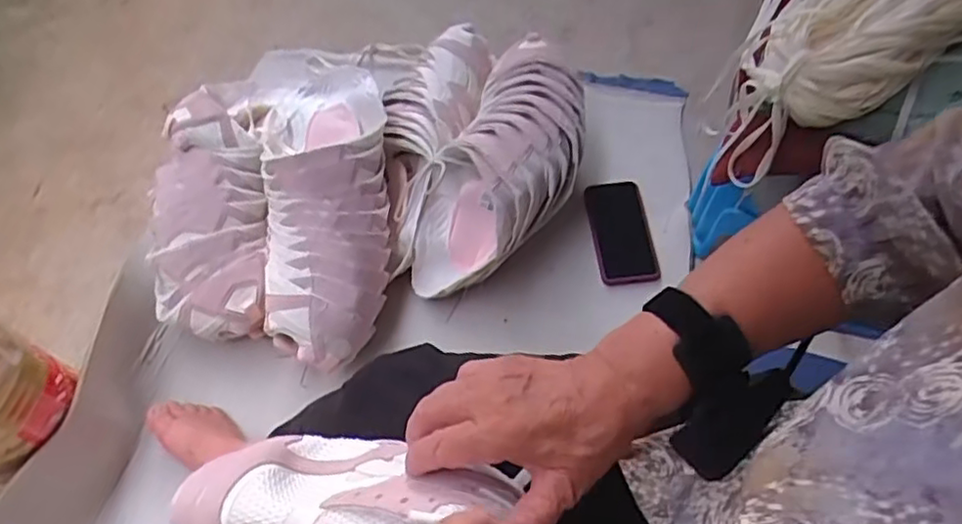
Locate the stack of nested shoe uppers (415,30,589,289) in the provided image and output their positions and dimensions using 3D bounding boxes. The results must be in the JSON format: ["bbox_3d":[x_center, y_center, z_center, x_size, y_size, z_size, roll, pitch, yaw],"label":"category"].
[{"bbox_3d":[0.033,-0.138,0.899,0.174,0.117,0.398,23,76,16],"label":"stack of nested shoe uppers"}]

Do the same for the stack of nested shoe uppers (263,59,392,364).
[{"bbox_3d":[-0.214,-0.084,0.907,0.168,0.122,0.441,-4,59,-2],"label":"stack of nested shoe uppers"}]

